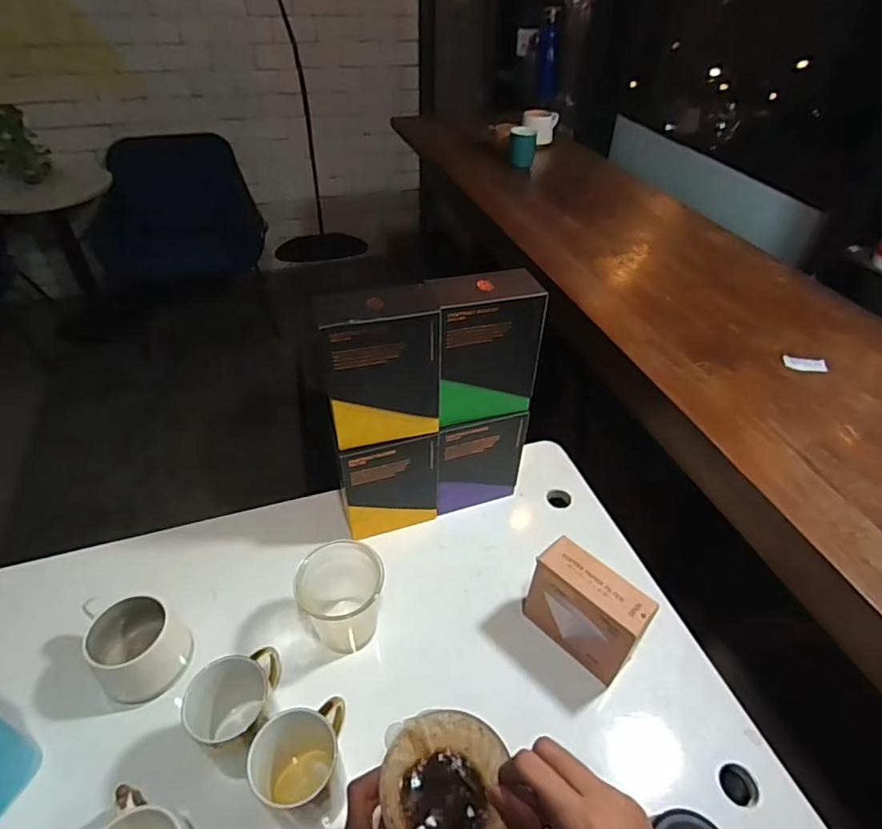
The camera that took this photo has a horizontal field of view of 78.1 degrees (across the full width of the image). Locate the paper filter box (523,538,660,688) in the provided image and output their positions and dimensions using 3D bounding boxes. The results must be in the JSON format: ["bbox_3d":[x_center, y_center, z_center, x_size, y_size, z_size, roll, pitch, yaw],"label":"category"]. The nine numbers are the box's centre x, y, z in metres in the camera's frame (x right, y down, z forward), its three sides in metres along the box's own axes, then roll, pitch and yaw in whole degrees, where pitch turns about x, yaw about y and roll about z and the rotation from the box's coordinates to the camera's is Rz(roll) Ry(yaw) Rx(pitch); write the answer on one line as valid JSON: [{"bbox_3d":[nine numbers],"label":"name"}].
[{"bbox_3d":[0.157,0.211,0.585,0.053,0.108,0.121,-33,52,-32],"label":"paper filter box"}]

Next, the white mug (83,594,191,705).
[{"bbox_3d":[-0.324,0.239,0.573,0.100,0.080,0.084,29,49,28],"label":"white mug"}]

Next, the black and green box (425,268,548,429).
[{"bbox_3d":[0.047,-0.075,0.623,0.120,0.163,0.069,-11,43,-14],"label":"black and green box"}]

